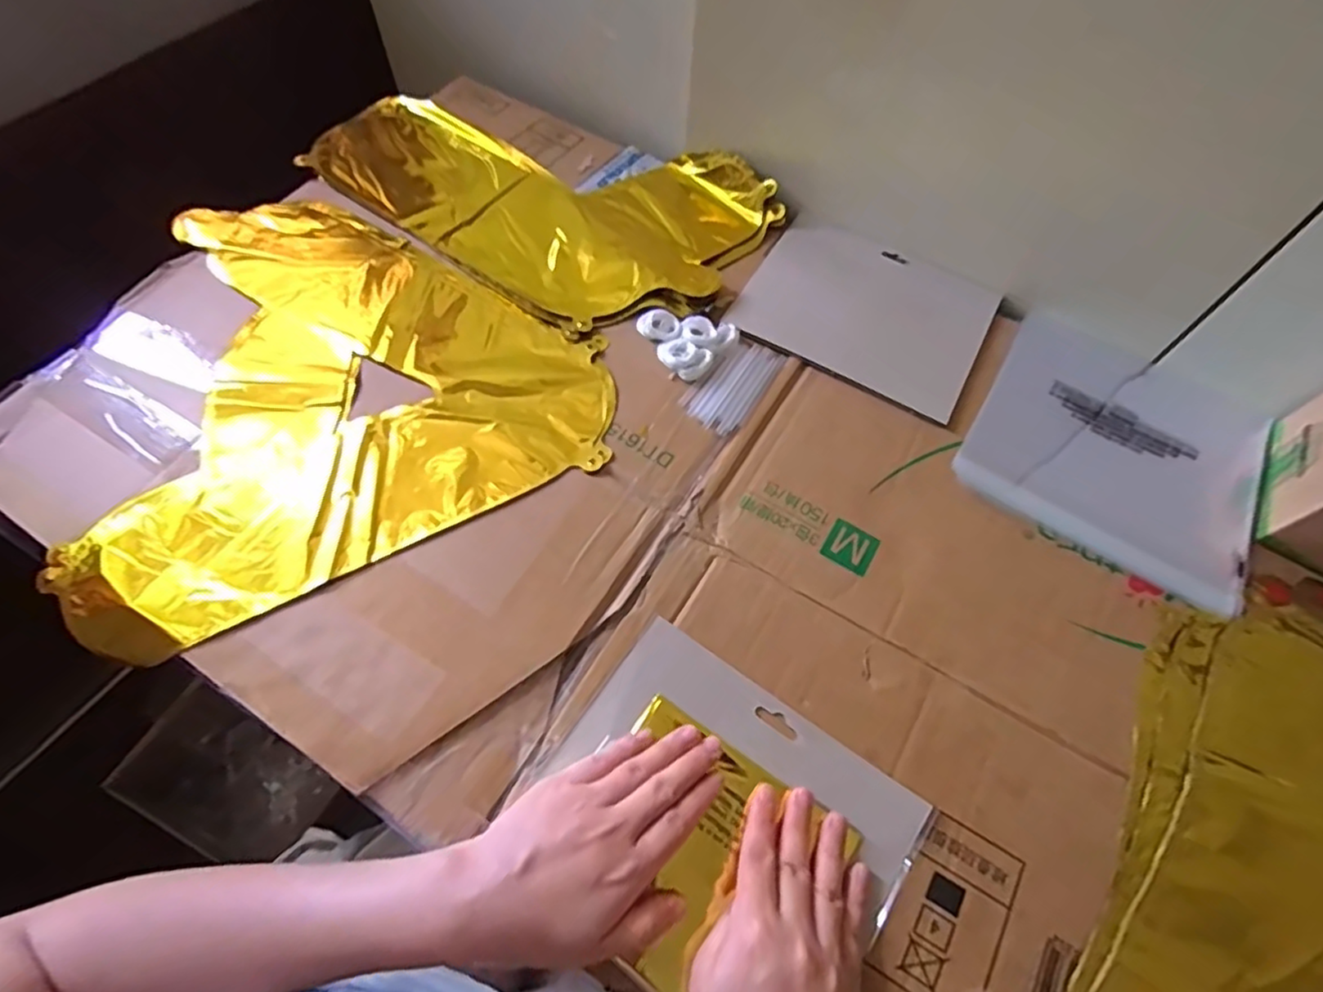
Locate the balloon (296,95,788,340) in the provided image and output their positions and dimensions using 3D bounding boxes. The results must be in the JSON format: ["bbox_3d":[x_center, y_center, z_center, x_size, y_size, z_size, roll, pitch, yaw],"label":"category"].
[{"bbox_3d":[-0.113,-0.284,0.603,0.384,0.030,0.231,35,67,14],"label":"balloon"}]

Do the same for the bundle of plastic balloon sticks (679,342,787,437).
[{"bbox_3d":[0.059,-0.086,0.506,0.047,0.005,0.090,39,68,16],"label":"bundle of plastic balloon sticks"}]

